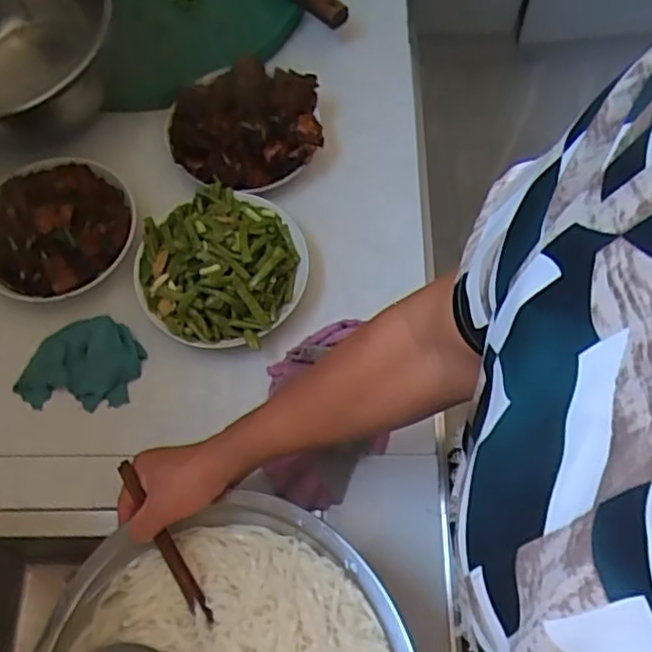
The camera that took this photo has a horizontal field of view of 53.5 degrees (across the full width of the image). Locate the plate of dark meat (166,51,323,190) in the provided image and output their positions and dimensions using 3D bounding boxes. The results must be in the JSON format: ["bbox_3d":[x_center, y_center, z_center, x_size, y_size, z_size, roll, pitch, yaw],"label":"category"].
[{"bbox_3d":[-0.095,-0.231,0.729,0.177,0.075,0.157,6,66,4],"label":"plate of dark meat"}]

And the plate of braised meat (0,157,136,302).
[{"bbox_3d":[-0.294,-0.114,0.691,0.161,0.047,0.173,-1,66,2],"label":"plate of braised meat"}]

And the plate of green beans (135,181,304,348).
[{"bbox_3d":[-0.111,-0.065,0.680,0.172,0.085,0.172,-1,66,2],"label":"plate of green beans"}]

